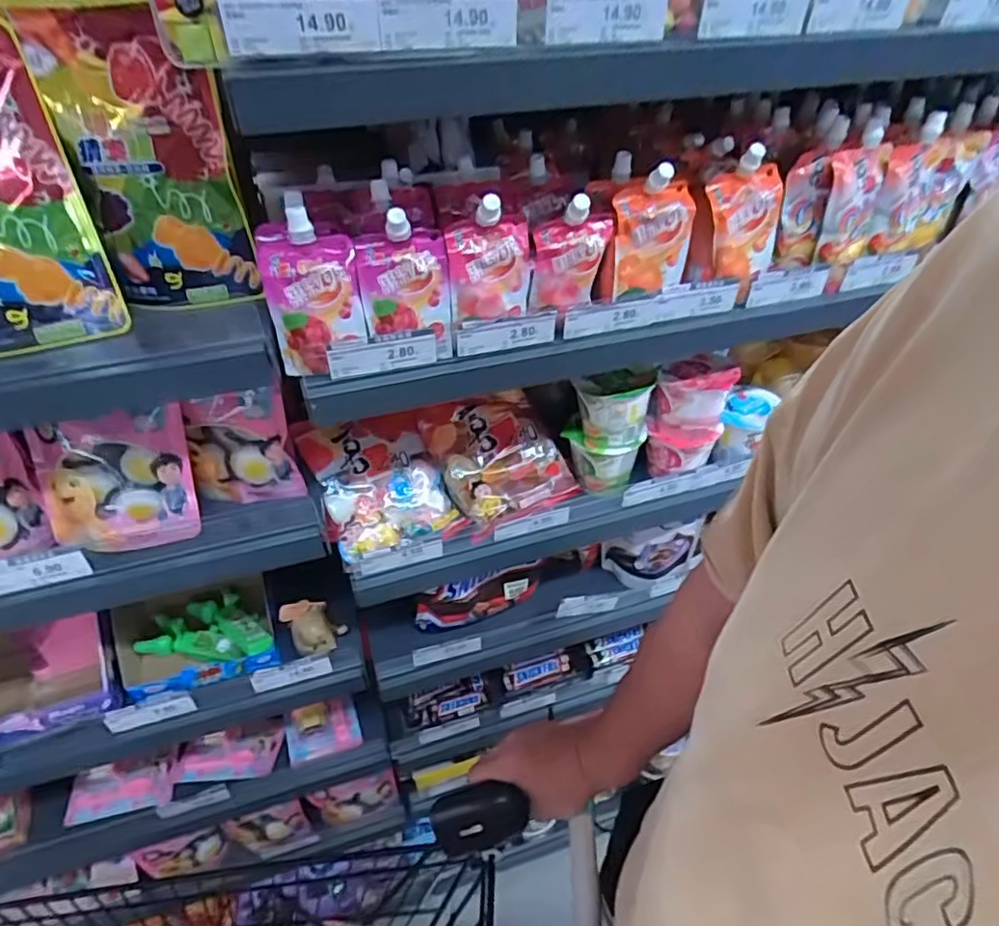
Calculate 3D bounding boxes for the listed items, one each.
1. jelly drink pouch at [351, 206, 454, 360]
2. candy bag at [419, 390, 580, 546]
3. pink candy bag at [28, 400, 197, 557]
[{"bbox_3d":[-0.087,-0.164,0.569,0.077,0.125,0.034,-12,41,-12],"label":"jelly drink pouch"},{"bbox_3d":[-0.004,-0.012,0.832,0.155,0.028,0.181,-25,83,-9],"label":"candy bag"},{"bbox_3d":[-0.394,0.019,0.641,0.145,0.140,0.028,-7,14,-9],"label":"pink candy bag"}]

